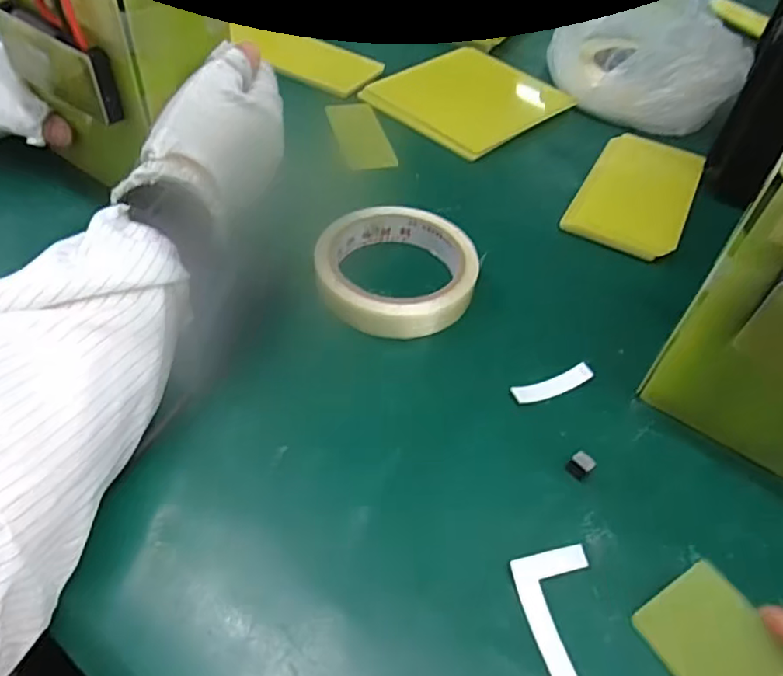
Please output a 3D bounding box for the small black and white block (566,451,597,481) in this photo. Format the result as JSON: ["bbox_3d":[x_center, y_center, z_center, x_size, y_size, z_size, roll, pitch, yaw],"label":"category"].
[{"bbox_3d":[0.093,0.063,0.296,0.010,0.011,0.008,35,54,23],"label":"small black and white block"}]

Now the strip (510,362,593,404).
[{"bbox_3d":[0.089,0.026,0.331,0.049,0.005,0.012,-16,52,-19],"label":"strip"}]

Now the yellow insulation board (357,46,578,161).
[{"bbox_3d":[0.068,-0.218,0.543,0.145,0.010,0.136,-33,59,-29],"label":"yellow insulation board"}]

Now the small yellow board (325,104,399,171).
[{"bbox_3d":[-0.025,-0.167,0.496,0.040,0.005,0.095,-9,50,-13],"label":"small yellow board"}]

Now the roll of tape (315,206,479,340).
[{"bbox_3d":[0.003,-0.041,0.369,0.096,0.025,0.095,3,48,-3],"label":"roll of tape"}]

